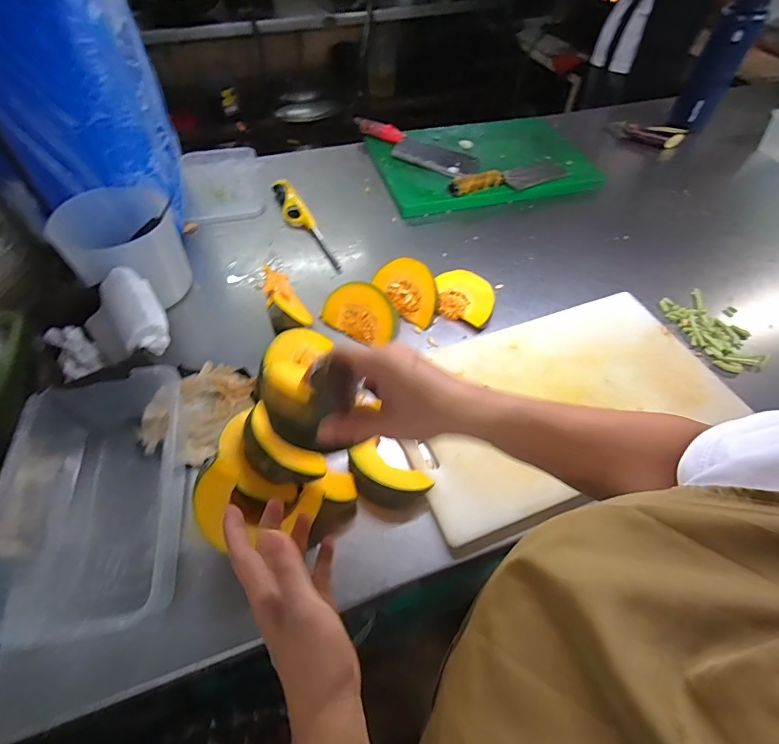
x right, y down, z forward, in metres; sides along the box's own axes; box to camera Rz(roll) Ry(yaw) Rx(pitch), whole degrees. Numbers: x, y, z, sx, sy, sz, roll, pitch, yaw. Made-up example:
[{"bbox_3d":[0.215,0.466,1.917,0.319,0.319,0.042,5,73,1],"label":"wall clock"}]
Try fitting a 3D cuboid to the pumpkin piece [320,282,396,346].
[{"bbox_3d":[-0.037,-0.086,0.641,0.122,0.067,0.075,32,59,21],"label":"pumpkin piece"}]

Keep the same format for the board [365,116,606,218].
[{"bbox_3d":[0.208,-0.483,0.938,0.482,0.017,0.337,-14,57,-14],"label":"board"}]

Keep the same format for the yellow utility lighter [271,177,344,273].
[{"bbox_3d":[-0.157,-0.273,0.790,0.044,0.024,0.270,-22,60,-19],"label":"yellow utility lighter"}]

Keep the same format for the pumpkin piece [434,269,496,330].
[{"bbox_3d":[0.115,-0.113,0.661,0.093,0.027,0.083,21,75,15],"label":"pumpkin piece"}]

